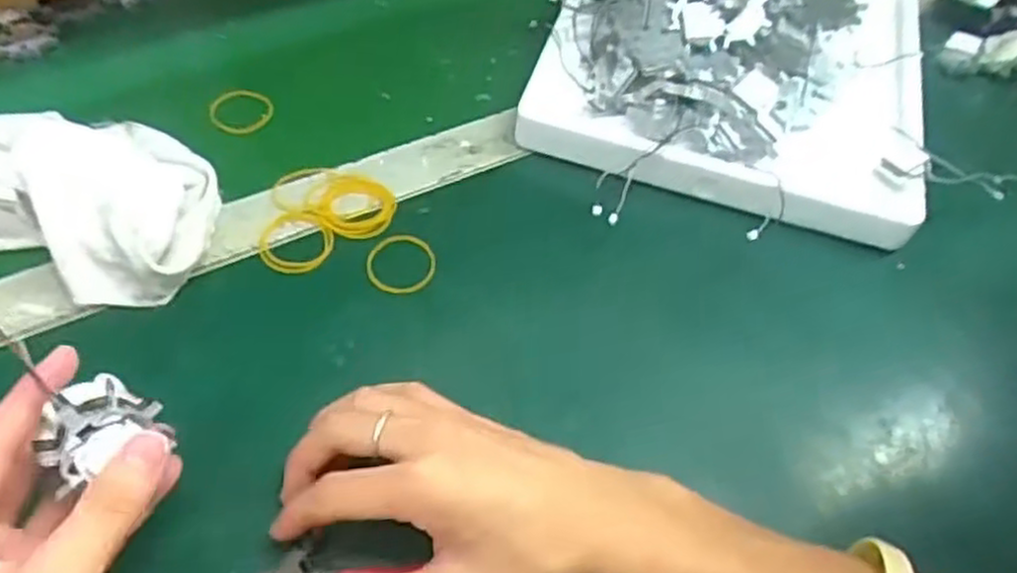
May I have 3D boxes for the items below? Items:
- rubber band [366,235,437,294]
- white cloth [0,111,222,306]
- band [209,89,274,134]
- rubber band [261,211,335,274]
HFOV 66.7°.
[{"bbox_3d":[-0.060,-0.013,0.431,0.038,0.005,0.038,2,51,-3],"label":"rubber band"},{"bbox_3d":[-0.229,-0.054,0.410,0.151,0.052,0.111,18,52,10],"label":"white cloth"},{"bbox_3d":[-0.176,-0.115,0.507,0.039,0.009,0.037,21,53,12],"label":"band"},{"bbox_3d":[-0.117,-0.025,0.430,0.039,0.004,0.045,-2,52,-7],"label":"rubber band"}]

